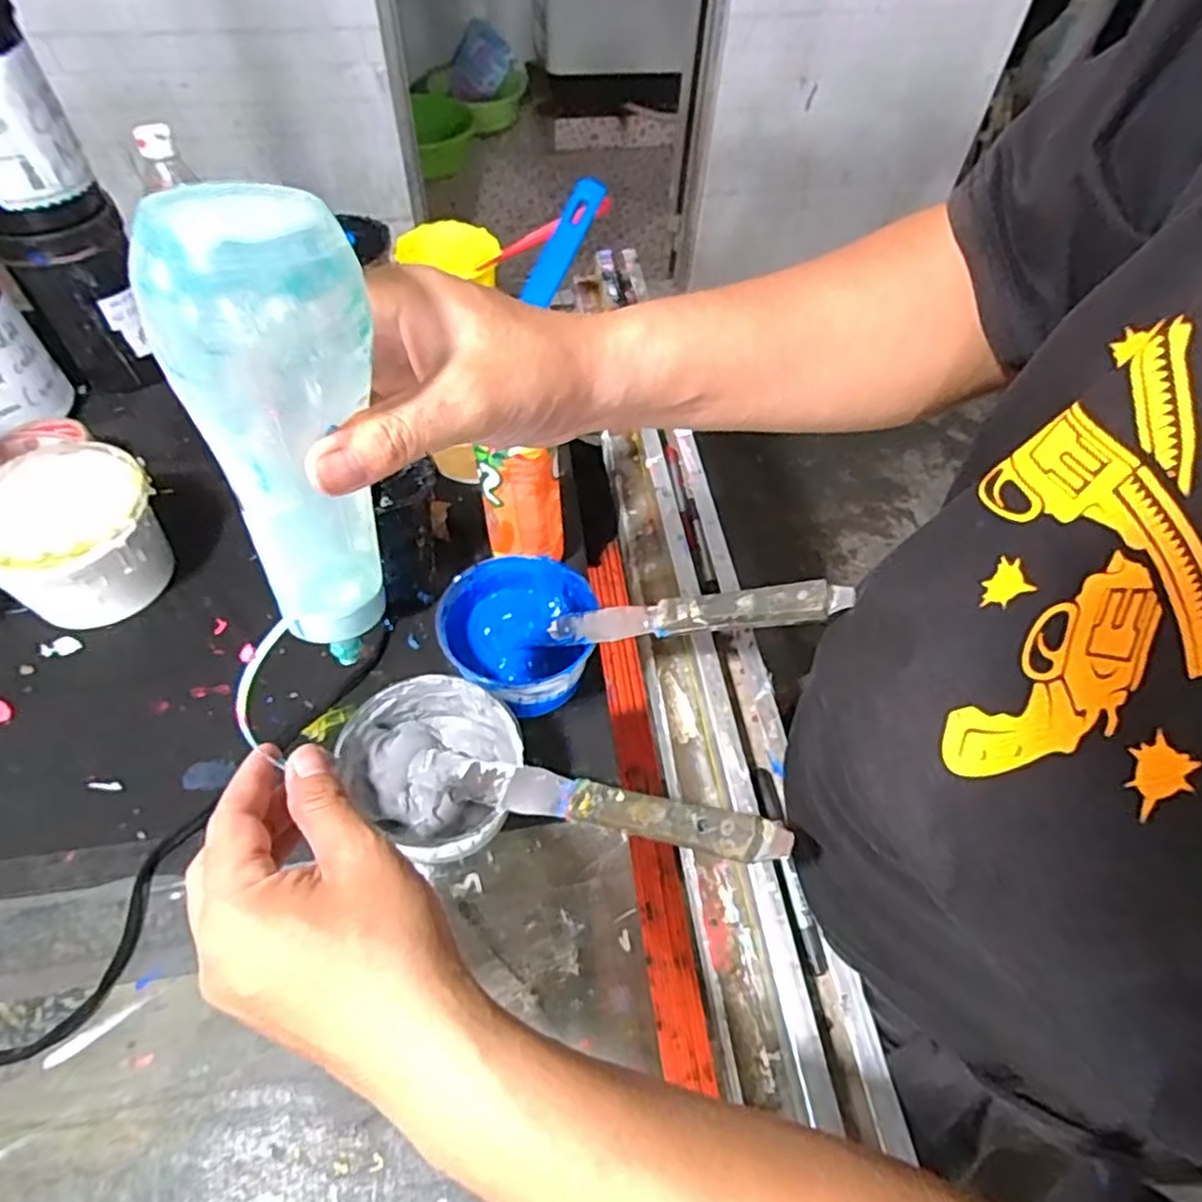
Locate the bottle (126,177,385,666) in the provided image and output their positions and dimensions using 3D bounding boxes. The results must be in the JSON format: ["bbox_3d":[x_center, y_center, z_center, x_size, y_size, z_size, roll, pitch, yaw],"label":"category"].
[{"bbox_3d":[-0.107,-0.054,0.248,0.057,0.157,0.047,-4,35,-7],"label":"bottle"}]

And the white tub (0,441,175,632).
[{"bbox_3d":[-0.416,-0.048,0.551,0.129,0.093,0.122,-33,63,-24],"label":"white tub"}]

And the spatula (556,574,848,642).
[{"bbox_3d":[0.053,0.010,0.460,0.215,0.015,0.028,-8,45,37],"label":"spatula"}]

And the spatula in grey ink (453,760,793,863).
[{"bbox_3d":[-0.006,0.113,0.385,0.223,0.013,0.027,-2,45,40],"label":"spatula in grey ink"}]

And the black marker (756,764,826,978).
[{"bbox_3d":[0.125,0.172,0.460,0.013,0.012,0.131,-6,55,-7],"label":"black marker"}]

